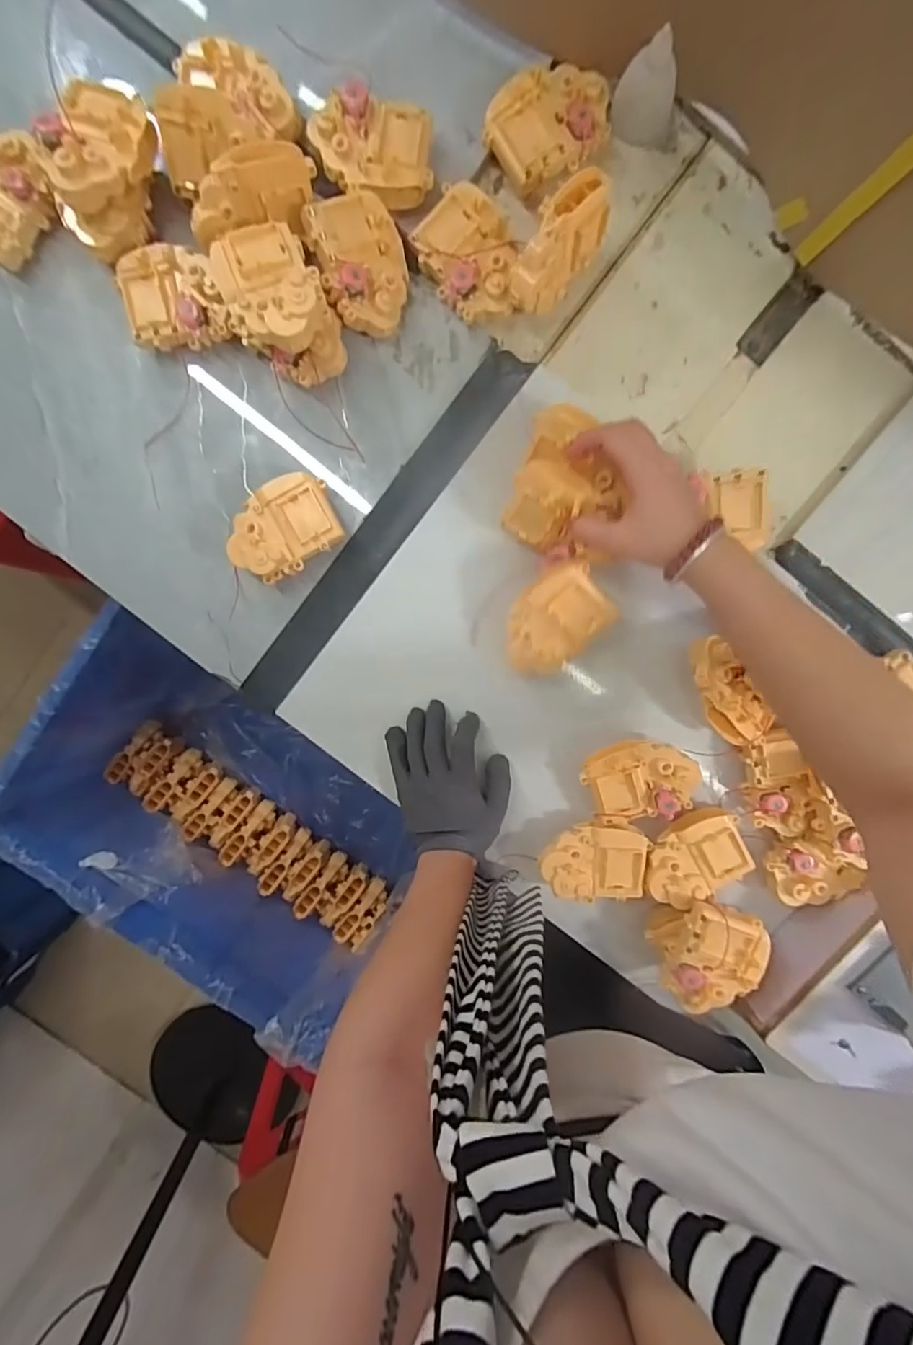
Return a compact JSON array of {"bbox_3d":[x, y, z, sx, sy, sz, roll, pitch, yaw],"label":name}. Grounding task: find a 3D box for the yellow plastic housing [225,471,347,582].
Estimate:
[{"bbox_3d":[-0.152,-0.127,0.468,0.097,0.039,0.068,-34,94,4],"label":"yellow plastic housing"}]

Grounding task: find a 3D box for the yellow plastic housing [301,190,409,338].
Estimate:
[{"bbox_3d":[-0.079,-0.338,0.436,0.073,0.033,0.099,-31,103,-15],"label":"yellow plastic housing"}]

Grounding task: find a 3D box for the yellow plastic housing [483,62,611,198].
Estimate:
[{"bbox_3d":[0.076,-0.447,0.432,0.096,0.033,0.071,-23,95,3],"label":"yellow plastic housing"}]

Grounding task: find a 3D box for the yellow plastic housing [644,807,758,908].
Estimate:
[{"bbox_3d":[0.224,0.173,0.486,0.099,0.022,0.069,-27,95,4],"label":"yellow plastic housing"}]

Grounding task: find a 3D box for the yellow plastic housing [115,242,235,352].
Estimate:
[{"bbox_3d":[-0.240,-0.319,0.448,0.089,0.036,0.076,-7,96,2],"label":"yellow plastic housing"}]

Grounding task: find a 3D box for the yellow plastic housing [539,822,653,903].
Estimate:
[{"bbox_3d":[0.131,0.177,0.496,0.099,0.037,0.068,10,96,0],"label":"yellow plastic housing"}]

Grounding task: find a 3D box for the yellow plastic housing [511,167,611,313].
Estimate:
[{"bbox_3d":[0.082,-0.340,0.424,0.039,0.062,0.100,37,95,-3],"label":"yellow plastic housing"}]

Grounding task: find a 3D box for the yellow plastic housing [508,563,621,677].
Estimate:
[{"bbox_3d":[0.082,-0.047,0.456,0.098,0.029,0.073,-40,111,10],"label":"yellow plastic housing"}]

